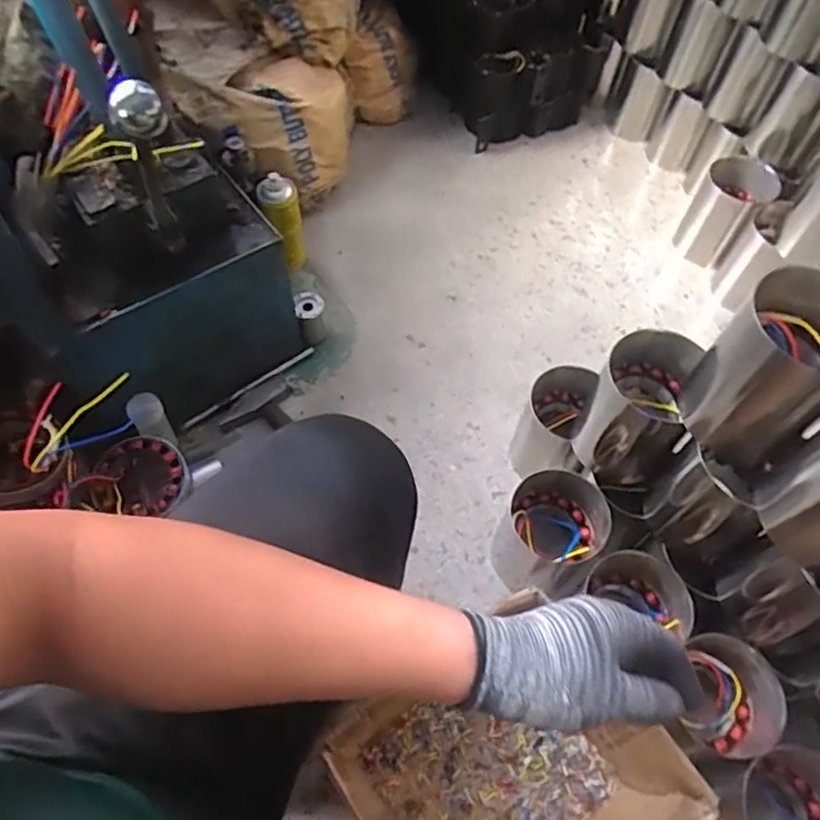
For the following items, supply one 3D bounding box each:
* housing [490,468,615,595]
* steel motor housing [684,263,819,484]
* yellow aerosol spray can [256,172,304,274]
[{"bbox_3d":[0.185,0.163,0.870,0.128,0.160,0.109,-9,60,-8],"label":"housing"},{"bbox_3d":[0.356,-0.031,0.631,0.108,0.195,0.114,-29,65,-18],"label":"steel motor housing"},{"bbox_3d":[-0.216,-0.310,1.101,0.066,0.172,0.063,-6,60,-7],"label":"yellow aerosol spray can"}]

